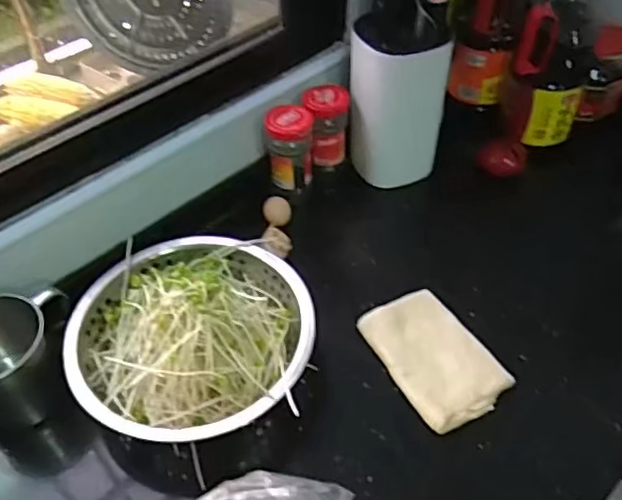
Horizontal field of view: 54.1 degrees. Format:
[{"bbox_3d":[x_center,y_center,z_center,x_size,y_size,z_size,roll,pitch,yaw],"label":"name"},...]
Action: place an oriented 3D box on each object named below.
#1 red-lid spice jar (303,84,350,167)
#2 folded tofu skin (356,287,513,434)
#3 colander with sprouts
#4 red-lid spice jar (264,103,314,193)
[{"bbox_3d":[0.024,-0.181,0.900,0.061,0.115,0.053,0,47,2],"label":"red-lid spice jar"},{"bbox_3d":[0.140,0.123,0.716,0.113,0.019,0.173,-24,51,-19],"label":"folded tofu skin"},{"bbox_3d":[-0.132,0.087,0.685,0.258,0.114,0.248,-1,47,1],"label":"colander with sprouts"},{"bbox_3d":[-0.029,-0.140,0.864,0.064,0.110,0.058,-7,47,-5],"label":"red-lid spice jar"}]

